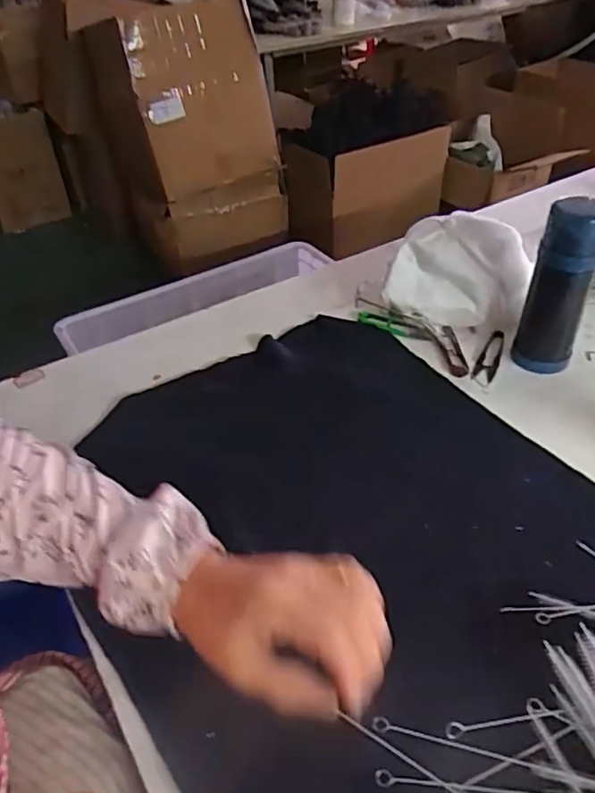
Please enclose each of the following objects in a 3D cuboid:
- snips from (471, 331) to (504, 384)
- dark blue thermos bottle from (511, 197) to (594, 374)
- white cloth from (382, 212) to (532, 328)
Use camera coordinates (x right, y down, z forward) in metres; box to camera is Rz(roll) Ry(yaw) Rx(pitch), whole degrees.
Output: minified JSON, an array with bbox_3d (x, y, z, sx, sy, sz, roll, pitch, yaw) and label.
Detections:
[{"bbox_3d":[0.240,-0.049,0.756,0.025,0.013,0.093,15,45,19],"label":"snips"},{"bbox_3d":[0.299,-0.120,0.703,0.062,0.200,0.059,7,43,12],"label":"dark blue thermos bottle"},{"bbox_3d":[0.205,-0.161,0.800,0.174,0.123,0.114,6,43,11],"label":"white cloth"}]

